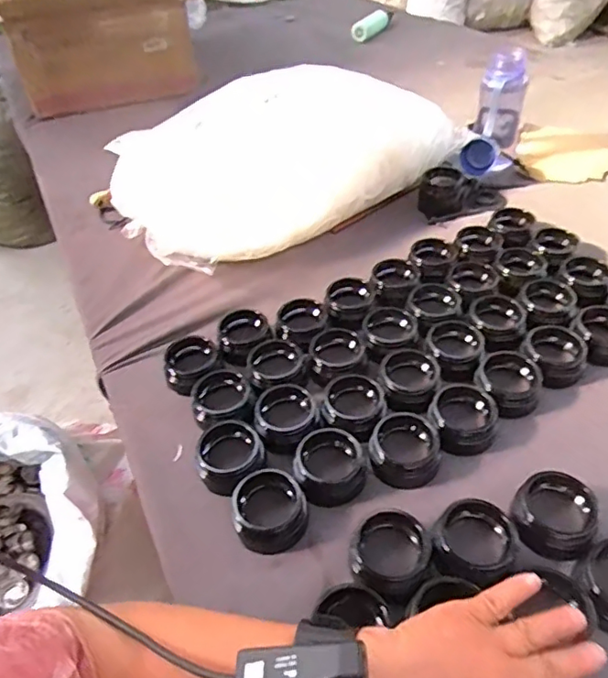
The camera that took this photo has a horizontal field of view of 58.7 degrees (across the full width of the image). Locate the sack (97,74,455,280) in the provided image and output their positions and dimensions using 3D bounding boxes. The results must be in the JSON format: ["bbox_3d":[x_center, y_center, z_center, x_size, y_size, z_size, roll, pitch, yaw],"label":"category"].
[{"bbox_3d":[-0.032,-0.272,0.800,0.480,0.166,0.267,-30,48,-23],"label":"sack"}]

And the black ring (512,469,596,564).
[{"bbox_3d":[0.208,0.146,0.450,0.061,0.039,0.056,-3,44,3],"label":"black ring"}]

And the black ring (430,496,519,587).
[{"bbox_3d":[0.137,0.161,0.437,0.061,0.037,0.060,-3,44,3],"label":"black ring"}]

